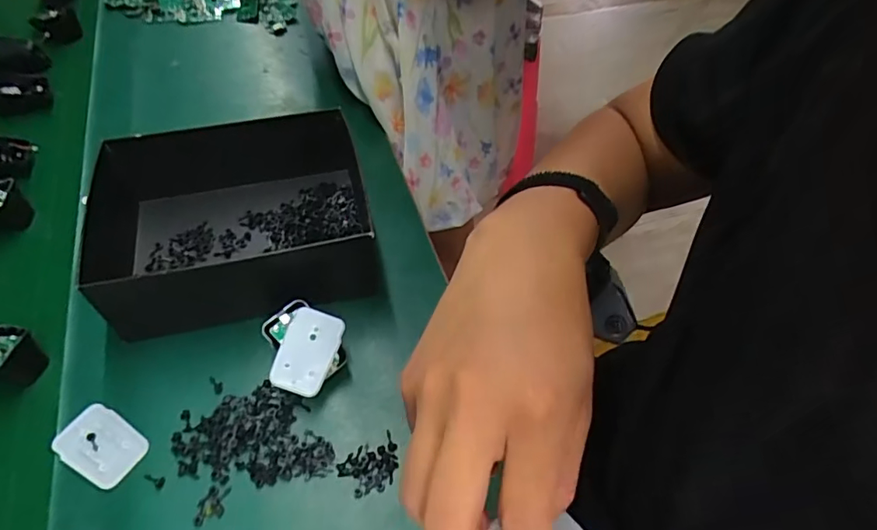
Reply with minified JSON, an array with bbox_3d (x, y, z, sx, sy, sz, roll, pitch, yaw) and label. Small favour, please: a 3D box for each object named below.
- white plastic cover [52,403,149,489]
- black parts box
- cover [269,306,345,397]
[{"bbox_3d":[-0.263,0.140,0.415,0.068,0.004,0.045,24,55,15],"label":"white plastic cover"},{"bbox_3d":[-0.185,-0.046,0.513,0.238,0.086,0.191,-12,54,-12],"label":"black parts box"},{"bbox_3d":[-0.108,0.071,0.439,0.044,0.005,0.069,17,67,-2],"label":"cover"}]

